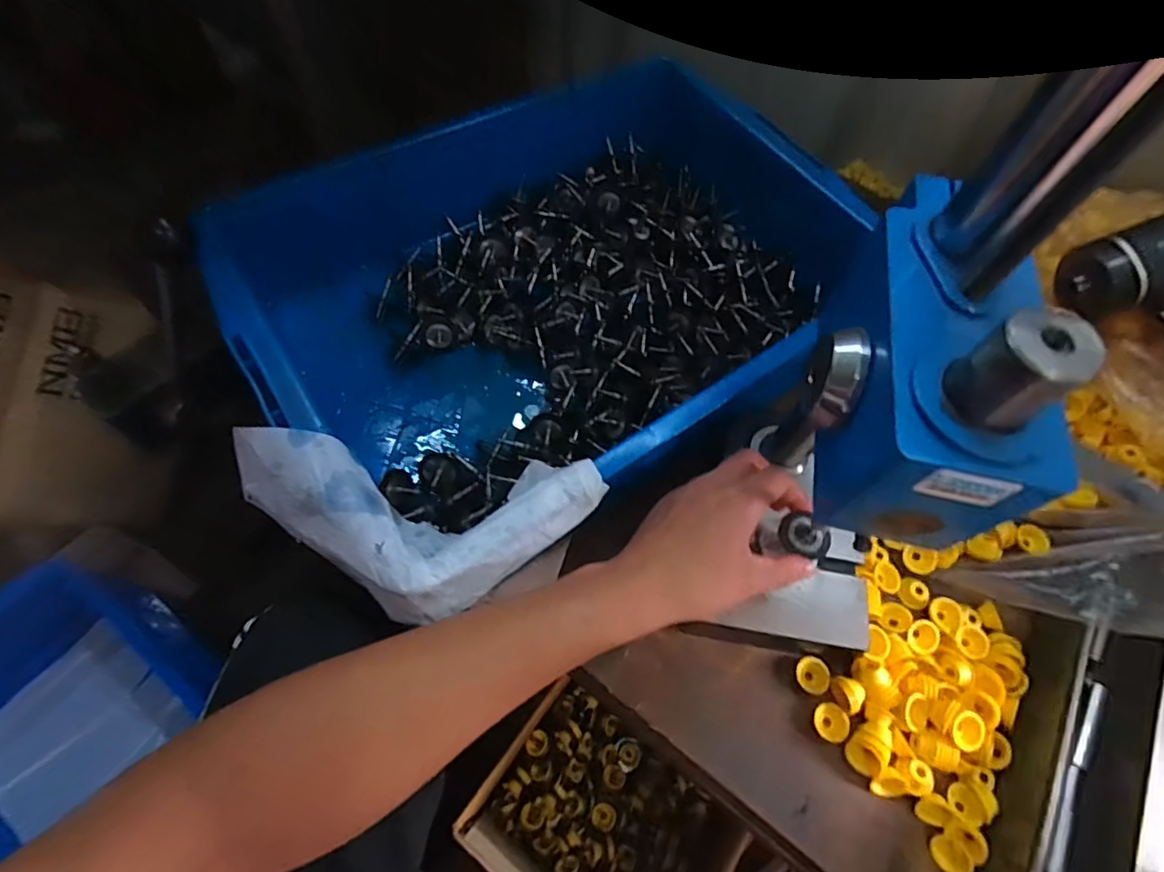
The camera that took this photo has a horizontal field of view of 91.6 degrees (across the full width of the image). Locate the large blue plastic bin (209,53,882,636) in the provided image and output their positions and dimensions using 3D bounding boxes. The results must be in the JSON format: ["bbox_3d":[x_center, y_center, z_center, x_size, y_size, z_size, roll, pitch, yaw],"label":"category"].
[{"bbox_3d":[-0.022,-0.125,0.491,0.542,0.140,0.359,-36,68,-19],"label":"large blue plastic bin"}]

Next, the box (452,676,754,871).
[{"bbox_3d":[0.019,0.403,0.582,0.230,0.092,0.169,34,66,16],"label":"box"}]

